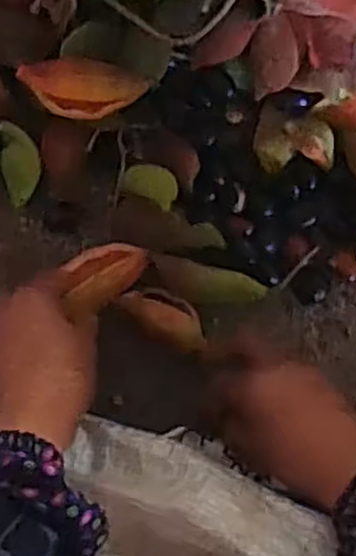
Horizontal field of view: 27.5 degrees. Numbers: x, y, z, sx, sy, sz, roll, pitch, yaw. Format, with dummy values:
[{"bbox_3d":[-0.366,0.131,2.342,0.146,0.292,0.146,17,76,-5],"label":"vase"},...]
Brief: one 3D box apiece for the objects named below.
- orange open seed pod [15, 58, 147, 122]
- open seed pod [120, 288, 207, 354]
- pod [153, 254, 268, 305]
[{"bbox_3d":[-0.059,-0.119,0.458,0.079,0.019,0.032,-1,87,-19],"label":"orange open seed pod"},{"bbox_3d":[-0.007,0.027,0.497,0.063,0.019,0.032,32,87,1],"label":"open seed pod"},{"bbox_3d":[0.020,0.005,0.491,0.076,0.014,0.025,14,87,12],"label":"pod"}]

